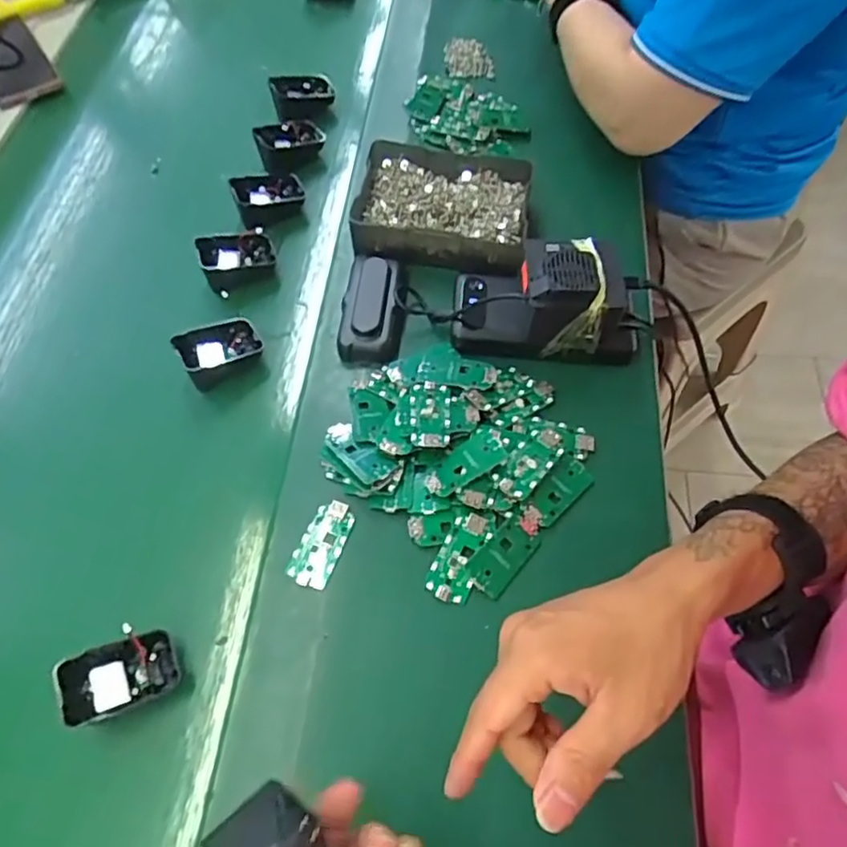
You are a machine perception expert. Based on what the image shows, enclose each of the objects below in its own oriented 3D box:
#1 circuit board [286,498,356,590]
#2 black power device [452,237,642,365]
[{"bbox_3d":[-0.073,0.087,0.467,0.031,0.004,0.065,20,65,11],"label":"circuit board"},{"bbox_3d":[0.104,-0.107,0.523,0.151,0.068,0.072,5,63,4],"label":"black power device"}]

